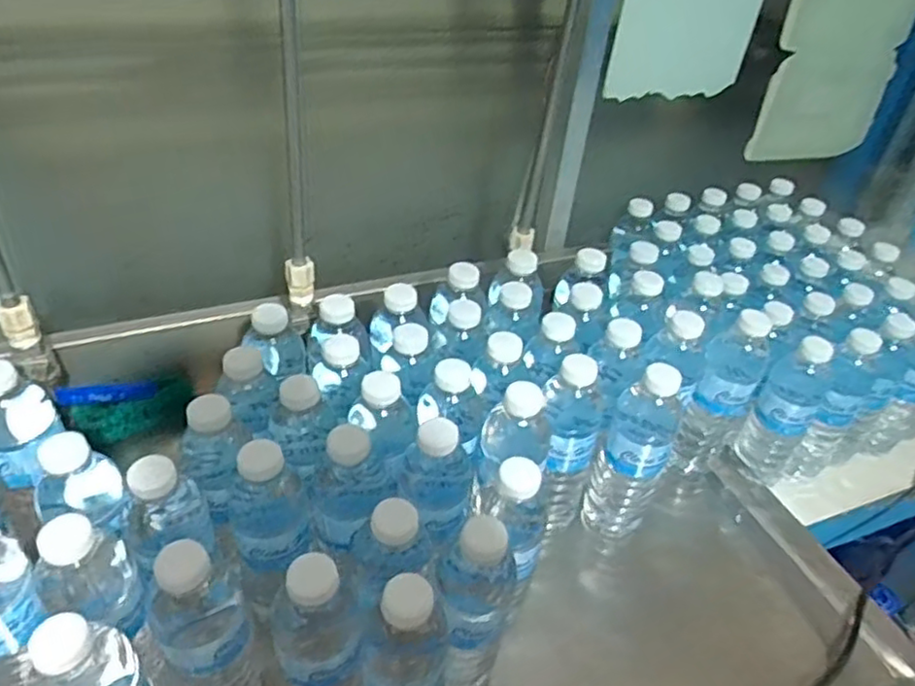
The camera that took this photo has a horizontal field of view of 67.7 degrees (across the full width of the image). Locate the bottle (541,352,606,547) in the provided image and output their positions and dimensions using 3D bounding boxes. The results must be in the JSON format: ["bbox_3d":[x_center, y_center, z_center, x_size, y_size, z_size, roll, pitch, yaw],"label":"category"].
[{"bbox_3d":[0.105,0.099,0.644,0.057,0.207,0.058,11,39,5],"label":"bottle"}]

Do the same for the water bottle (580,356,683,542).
[{"bbox_3d":[0.165,0.104,0.646,0.061,0.210,0.055,22,41,18],"label":"water bottle"}]

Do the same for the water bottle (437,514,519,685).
[{"bbox_3d":[0.010,0.203,0.518,0.058,0.205,0.065,11,39,6],"label":"water bottle"}]

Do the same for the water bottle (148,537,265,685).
[{"bbox_3d":[-0.182,0.205,0.492,0.061,0.208,0.064,-15,44,-25],"label":"water bottle"}]

